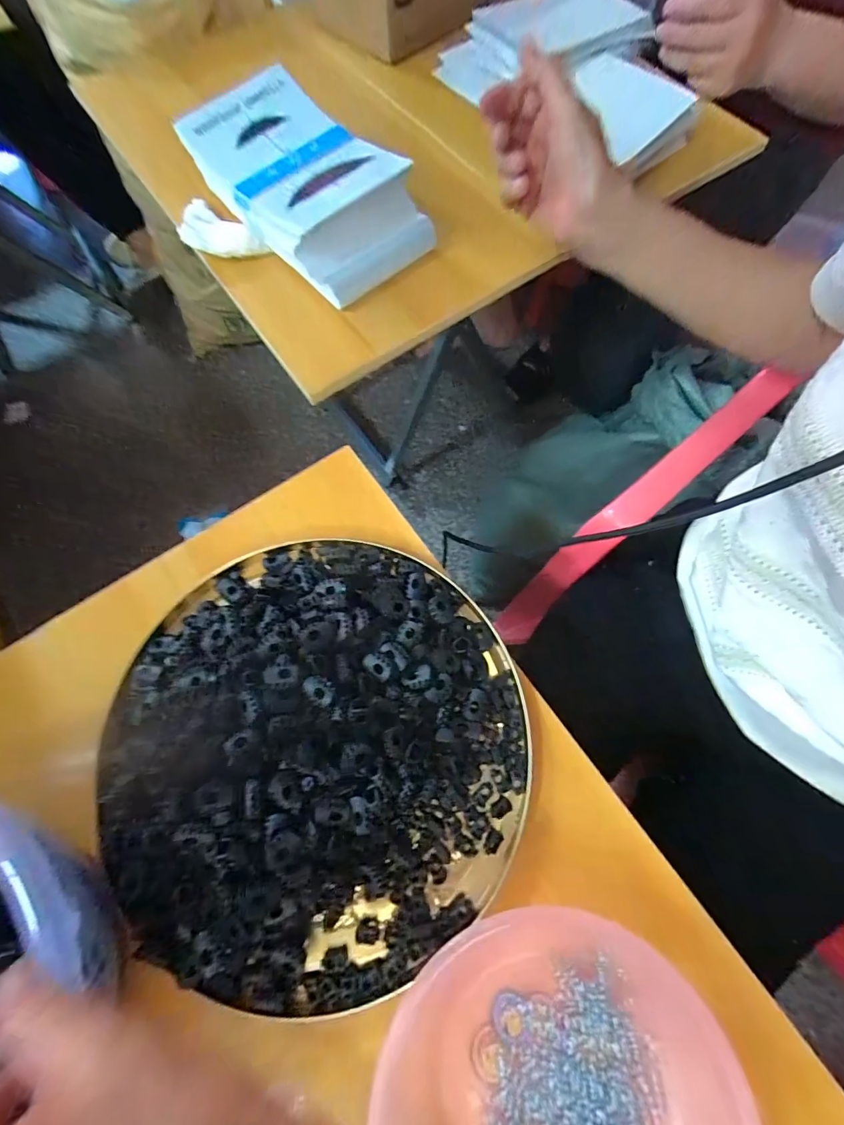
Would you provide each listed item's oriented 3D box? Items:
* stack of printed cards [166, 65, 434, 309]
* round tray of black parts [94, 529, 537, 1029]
[{"bbox_3d":[-0.104,-0.337,0.390,0.194,0.079,0.135,39,75,15],"label":"stack of printed cards"},{"bbox_3d":[-0.070,0.117,0.288,0.279,0.056,0.288,-1,69,2],"label":"round tray of black parts"}]

